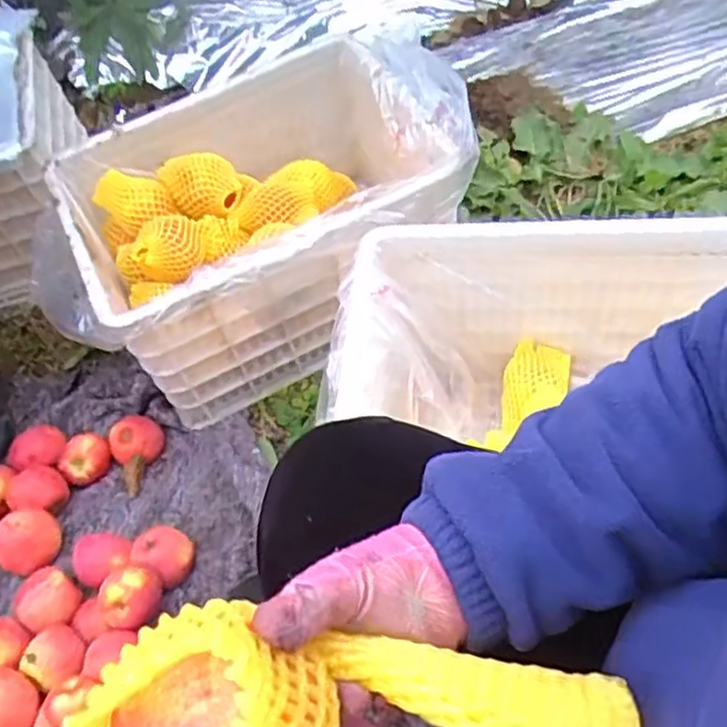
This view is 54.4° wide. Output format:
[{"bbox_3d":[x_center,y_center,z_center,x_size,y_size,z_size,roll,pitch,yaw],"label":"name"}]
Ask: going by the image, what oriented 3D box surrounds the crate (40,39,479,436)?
[{"bbox_3d":[-0.163,-0.214,1.022,0.569,0.260,0.437,-29,56,-13],"label":"crate"}]

